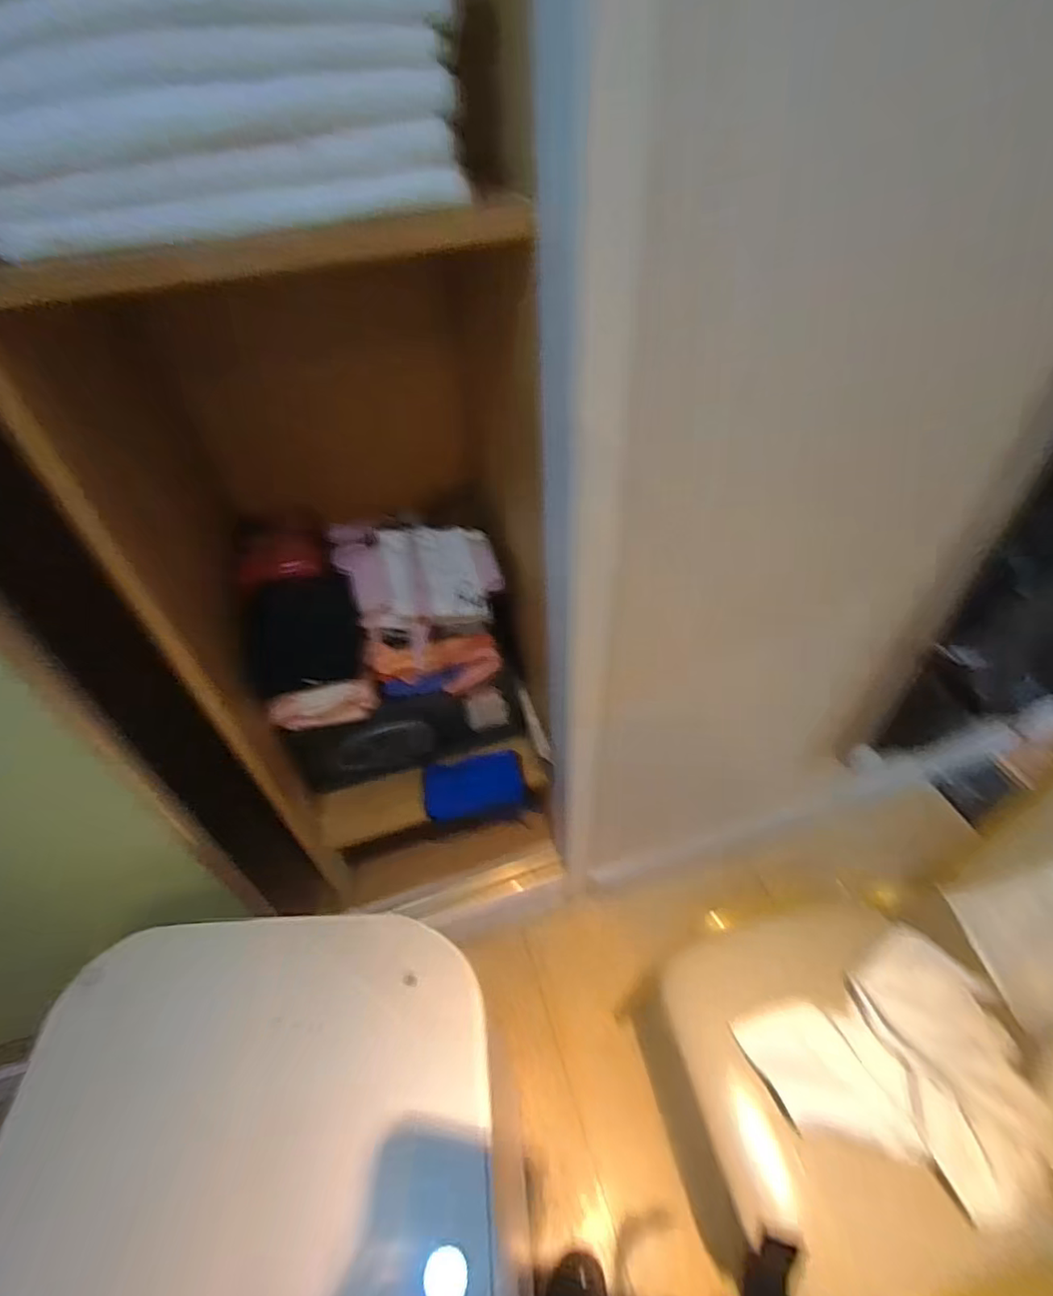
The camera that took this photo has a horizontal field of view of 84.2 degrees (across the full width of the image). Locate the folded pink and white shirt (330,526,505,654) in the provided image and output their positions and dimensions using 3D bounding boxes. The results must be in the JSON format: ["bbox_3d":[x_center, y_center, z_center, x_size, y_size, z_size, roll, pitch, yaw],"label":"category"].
[{"bbox_3d":[-0.172,-0.103,0.913,0.255,0.037,0.185,-1,76,-8],"label":"folded pink and white shirt"}]

